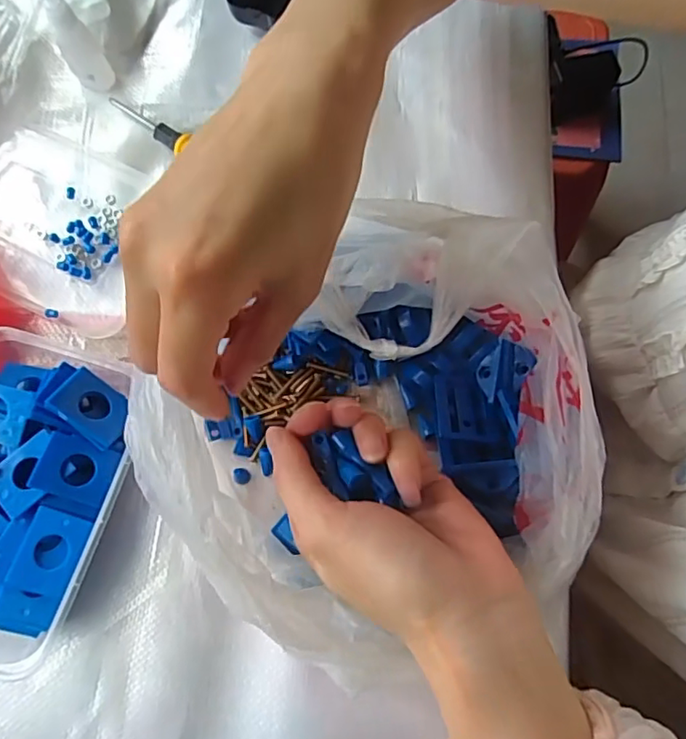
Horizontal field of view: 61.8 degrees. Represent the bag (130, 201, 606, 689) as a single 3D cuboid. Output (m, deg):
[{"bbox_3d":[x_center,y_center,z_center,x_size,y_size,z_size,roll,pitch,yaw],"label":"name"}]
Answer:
[{"bbox_3d":[0.028,0.033,0.292,0.198,0.106,0.189,-39,77,-9],"label":"bag"}]

